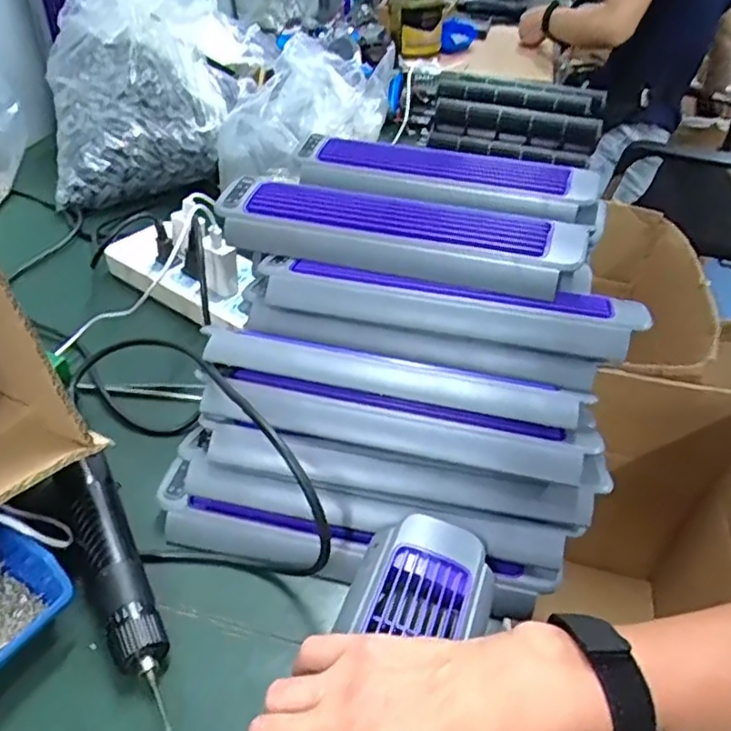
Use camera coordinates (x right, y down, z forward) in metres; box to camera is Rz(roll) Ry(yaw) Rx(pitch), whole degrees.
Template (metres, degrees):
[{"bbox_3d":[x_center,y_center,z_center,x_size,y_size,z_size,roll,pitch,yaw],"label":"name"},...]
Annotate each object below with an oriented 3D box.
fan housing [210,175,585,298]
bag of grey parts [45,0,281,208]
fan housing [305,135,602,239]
[{"bbox_3d":[0.022,-0.108,0.497,0.287,0.039,0.075,15,43,13],"label":"fan housing"},{"bbox_3d":[-0.295,-0.391,0.797,0.237,0.281,0.212,-13,44,-18],"label":"bag of grey parts"},{"bbox_3d":[0.073,-0.183,0.604,0.305,0.047,0.089,18,44,16],"label":"fan housing"}]

